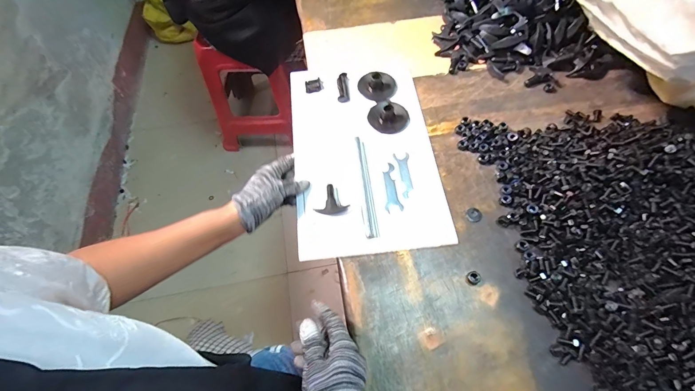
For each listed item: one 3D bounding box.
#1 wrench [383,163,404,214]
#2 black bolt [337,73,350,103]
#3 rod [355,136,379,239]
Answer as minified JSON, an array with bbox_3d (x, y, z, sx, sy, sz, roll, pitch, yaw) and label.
[{"bbox_3d":[0.069,-0.013,0.502,0.026,0.007,0.081,-5,62,0],"label":"wrench"},{"bbox_3d":[-0.007,-0.197,0.591,0.022,0.015,0.063,-4,62,0],"label":"black bolt"},{"bbox_3d":[0.029,-0.017,0.496,0.016,0.011,0.167,-6,62,-1],"label":"rod"}]

